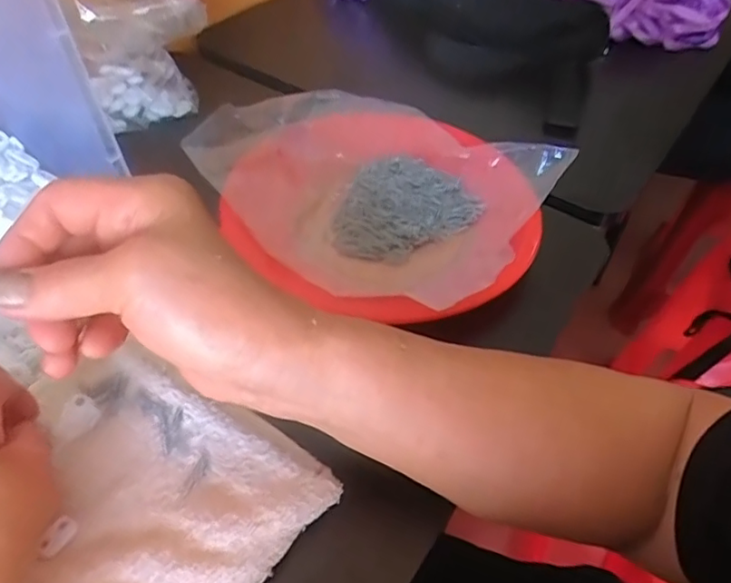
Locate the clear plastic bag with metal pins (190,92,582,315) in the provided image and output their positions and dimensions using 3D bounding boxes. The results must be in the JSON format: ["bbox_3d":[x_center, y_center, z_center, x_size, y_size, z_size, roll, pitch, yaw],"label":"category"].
[{"bbox_3d":[0.011,-0.086,0.454,0.229,0.056,0.203,32,53,23],"label":"clear plastic bag with metal pins"}]

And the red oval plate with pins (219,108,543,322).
[{"bbox_3d":[0.016,-0.067,0.451,0.225,0.040,0.220,24,51,18],"label":"red oval plate with pins"}]

